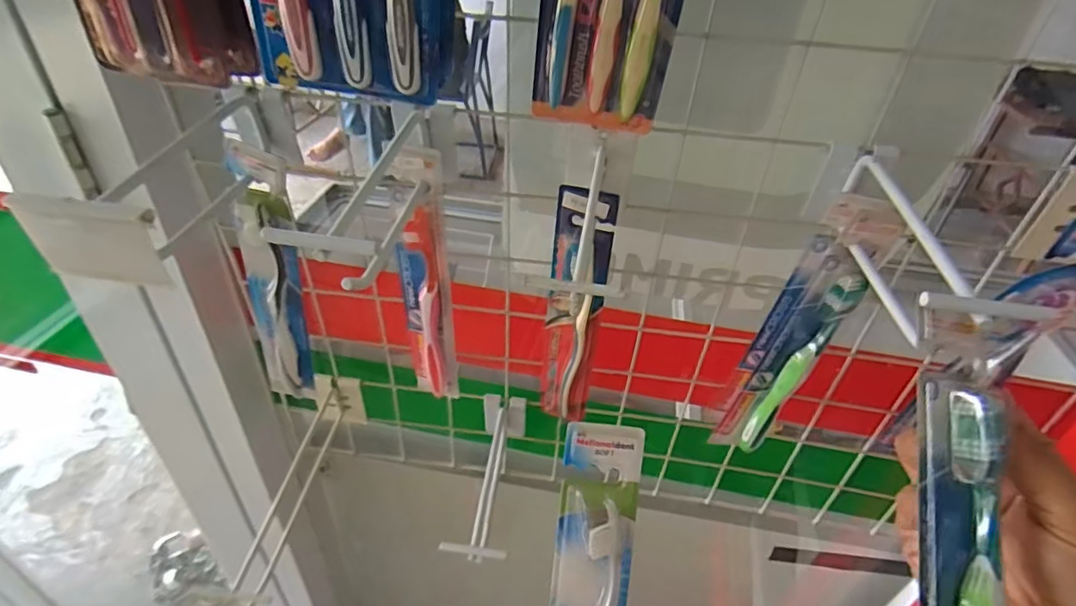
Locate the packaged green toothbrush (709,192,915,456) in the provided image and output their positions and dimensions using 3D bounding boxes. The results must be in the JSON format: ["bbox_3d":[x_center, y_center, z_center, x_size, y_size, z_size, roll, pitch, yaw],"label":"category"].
[{"bbox_3d":[0.180,0.027,0.401,0.050,0.214,0.027,28,44,25],"label":"packaged green toothbrush"}]

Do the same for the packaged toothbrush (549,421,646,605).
[{"bbox_3d":[0.026,0.174,0.302,0.041,0.219,0.016,4,6,-1],"label":"packaged toothbrush"}]

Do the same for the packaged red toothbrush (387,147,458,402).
[{"bbox_3d":[-0.084,-0.012,0.428,0.038,0.216,0.023,-2,40,-9],"label":"packaged red toothbrush"}]

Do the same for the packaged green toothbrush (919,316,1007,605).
[{"bbox_3d":[0.162,0.113,0.217,0.034,0.021,0.213,6,83,1],"label":"packaged green toothbrush"}]

